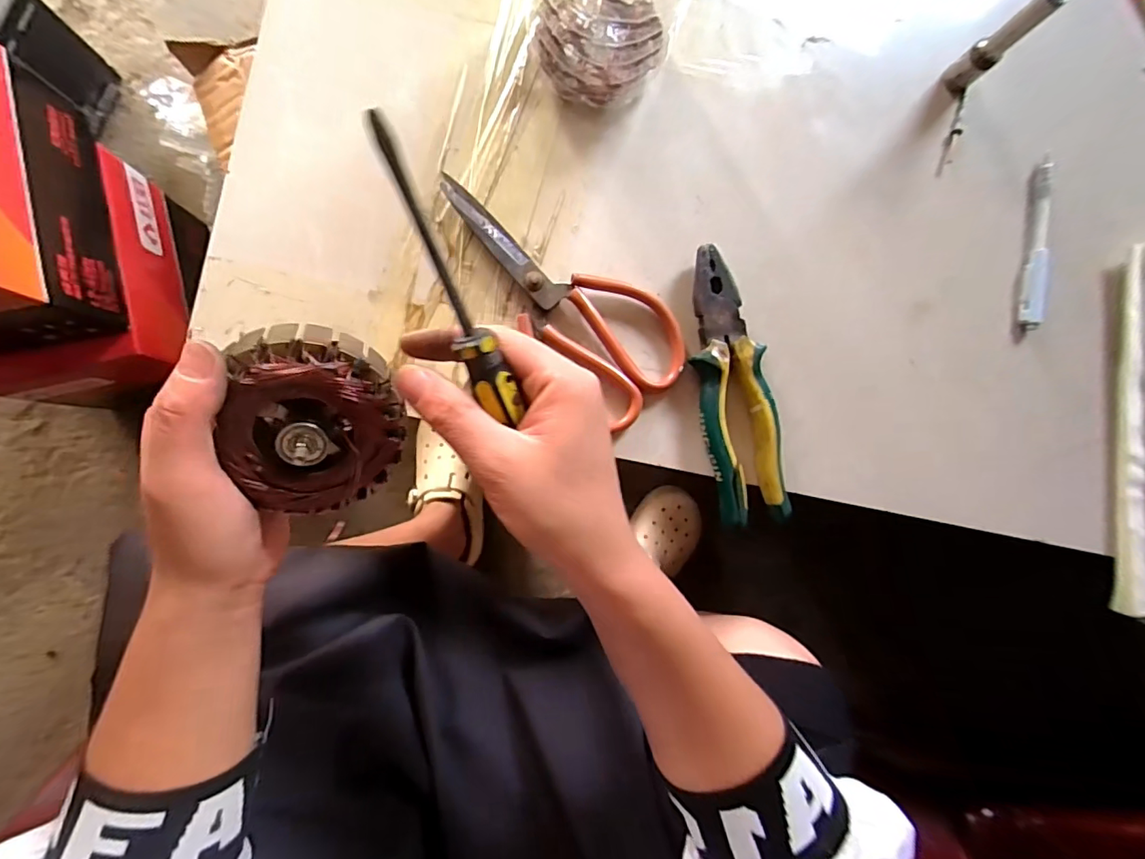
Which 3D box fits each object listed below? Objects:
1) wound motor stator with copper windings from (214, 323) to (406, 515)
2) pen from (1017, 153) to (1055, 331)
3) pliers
[{"bbox_3d":[-0.119,0.000,0.247,0.074,0.040,0.087,3,117,-22],"label":"wound motor stator with copper windings"},{"bbox_3d":[0.365,-0.146,0.403,0.012,0.016,0.135,10,87,-6],"label":"pen"},{"bbox_3d":[0.113,-0.030,0.366,0.050,0.024,0.188,-8,89,-7],"label":"pliers"}]

